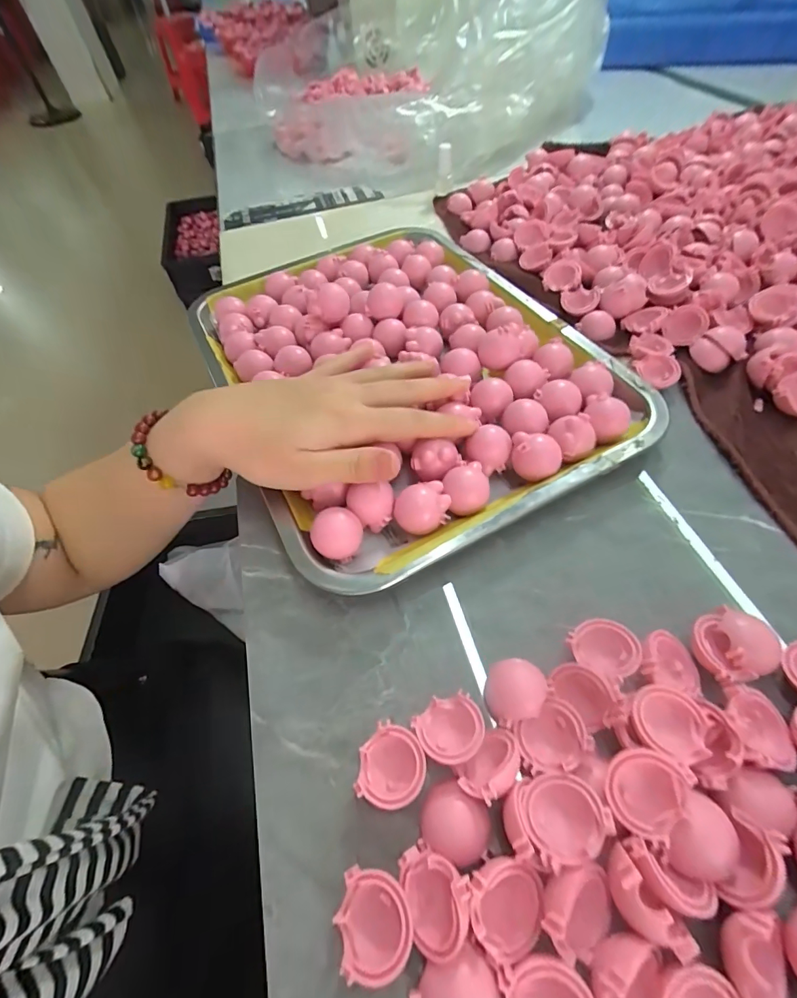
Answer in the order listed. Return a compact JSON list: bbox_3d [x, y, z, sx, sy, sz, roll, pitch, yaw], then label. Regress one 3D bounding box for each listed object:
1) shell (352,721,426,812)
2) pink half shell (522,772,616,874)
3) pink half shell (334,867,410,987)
[{"bbox_3d":[-0.003,0.117,0.188,0.028,0.016,0.029,-2,56,3],"label":"shell"},{"bbox_3d":[0.063,0.124,0.167,0.030,0.018,0.026,-20,57,-9],"label":"pink half shell"},{"bbox_3d":[-0.009,0.157,0.159,0.027,0.015,0.030,1,56,5],"label":"pink half shell"}]

